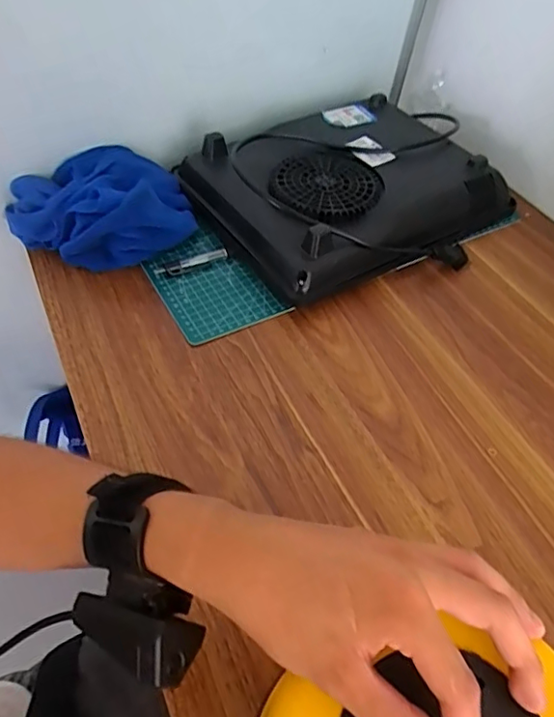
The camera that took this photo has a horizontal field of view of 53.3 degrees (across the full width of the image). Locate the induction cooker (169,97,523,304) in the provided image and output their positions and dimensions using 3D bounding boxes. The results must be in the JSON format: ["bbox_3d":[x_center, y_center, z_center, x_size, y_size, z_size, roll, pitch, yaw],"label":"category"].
[{"bbox_3d":[0.100,-0.208,0.666,0.357,0.070,0.281,-23,55,-21],"label":"induction cooker"}]

